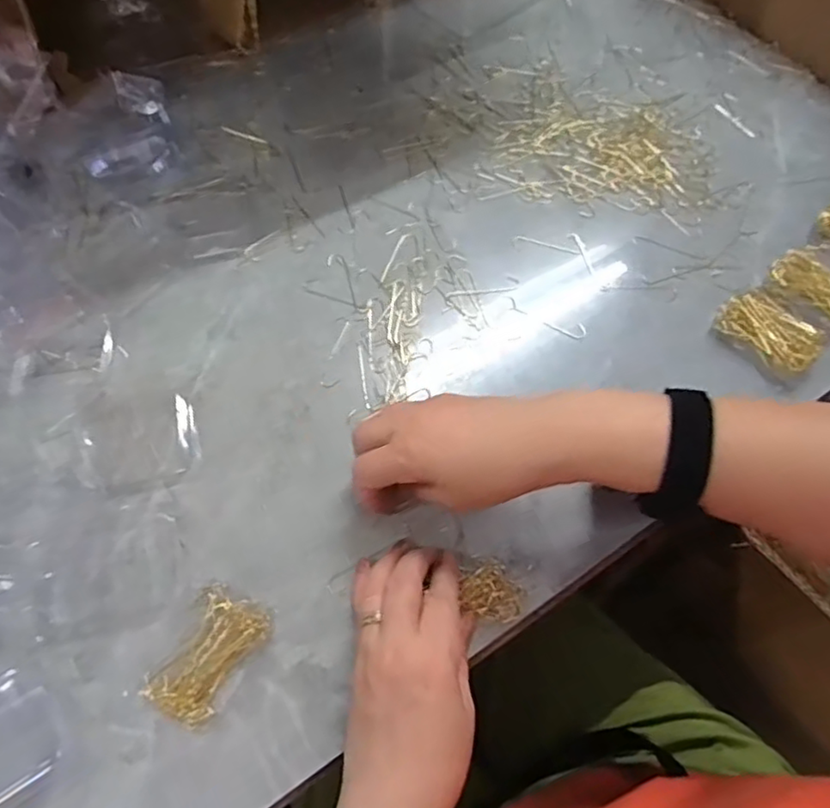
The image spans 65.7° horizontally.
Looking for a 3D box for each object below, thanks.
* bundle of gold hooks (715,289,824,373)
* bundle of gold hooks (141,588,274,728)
[{"bbox_3d":[0.269,-0.057,0.488,0.050,0.022,0.071,-38,69,-21],"label":"bundle of gold hooks"},{"bbox_3d":[-0.118,0.144,0.369,0.041,0.016,0.069,28,63,12],"label":"bundle of gold hooks"}]

